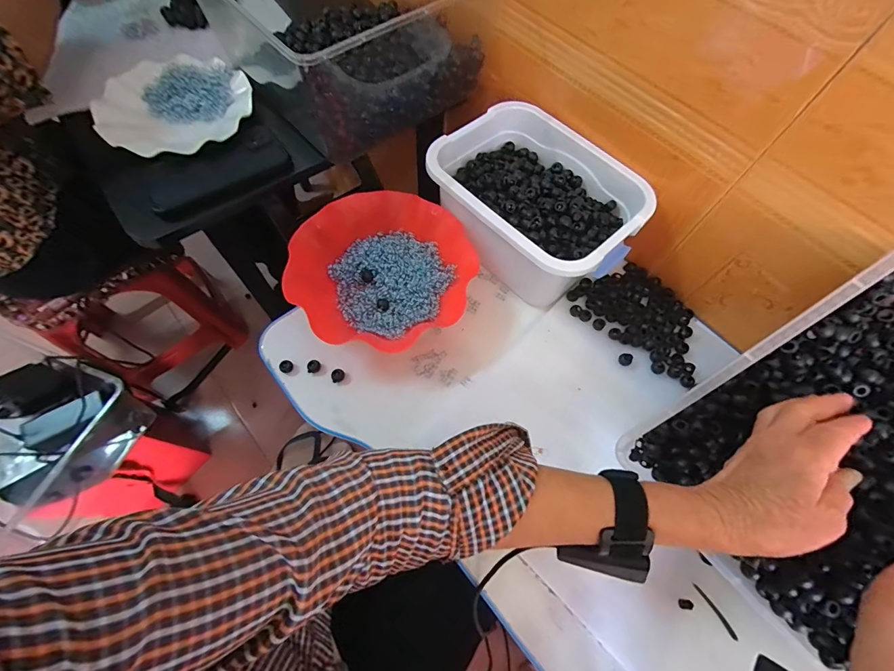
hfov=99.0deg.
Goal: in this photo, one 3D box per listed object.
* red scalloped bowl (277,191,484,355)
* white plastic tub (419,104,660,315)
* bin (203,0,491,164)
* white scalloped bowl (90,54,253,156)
[{"bbox_3d":[-0.079,-0.083,0.493,0.220,0.064,0.204,1,65,-2],"label":"red scalloped bowl"},{"bbox_3d":[0.115,-0.169,0.508,0.195,0.111,0.246,-39,73,-18],"label":"white plastic tub"},{"bbox_3d":[-0.114,-0.413,0.497,0.294,0.143,0.281,-36,71,-17],"label":"bin"},{"bbox_3d":[-0.337,-0.295,0.486,0.161,0.039,0.173,1,65,-2],"label":"white scalloped bowl"}]

